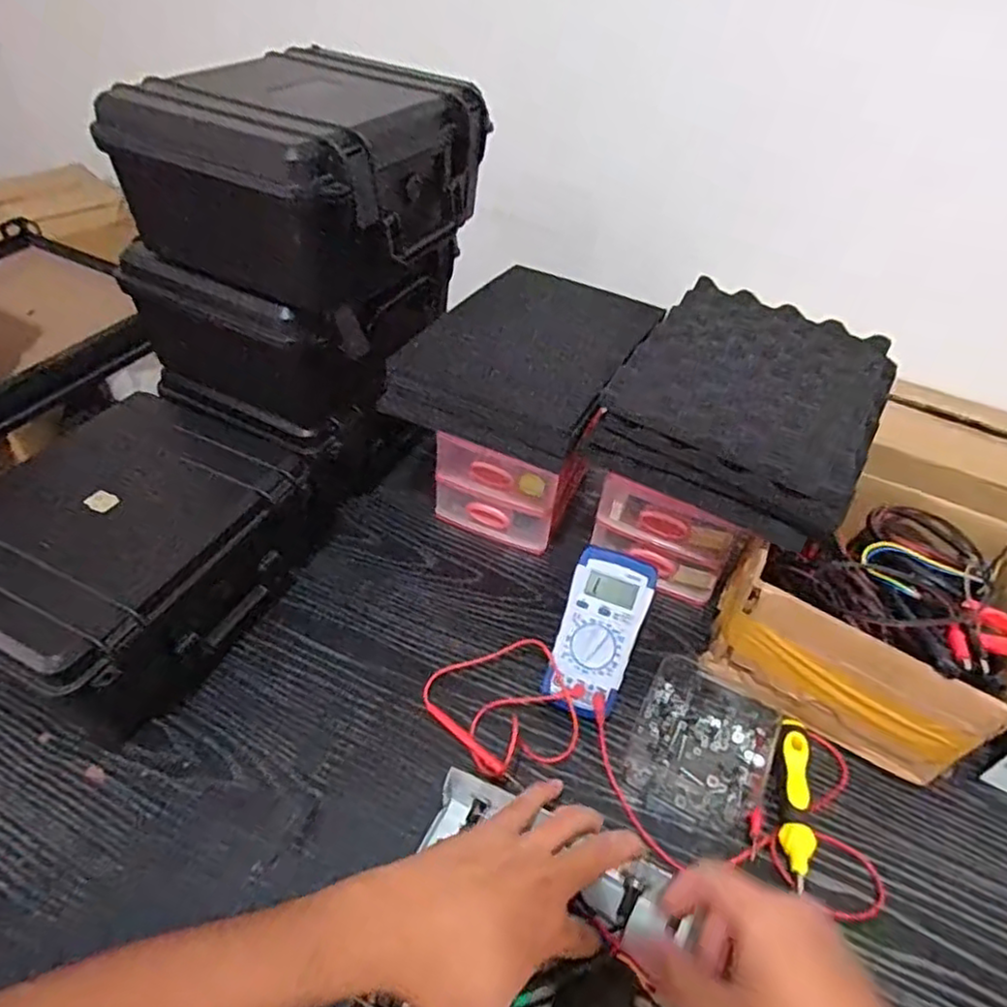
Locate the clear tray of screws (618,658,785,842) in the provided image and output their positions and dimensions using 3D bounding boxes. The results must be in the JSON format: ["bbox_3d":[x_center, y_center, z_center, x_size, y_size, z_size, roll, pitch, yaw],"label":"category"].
[{"bbox_3d":[0.168,0.196,0.548,0.107,0.021,0.133,23,48,17],"label":"clear tray of screws"}]

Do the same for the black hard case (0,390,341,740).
[{"bbox_3d":[-0.320,0.043,0.583,0.206,0.118,0.263,22,48,16],"label":"black hard case"}]

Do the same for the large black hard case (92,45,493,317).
[{"bbox_3d":[-0.167,-0.287,0.582,0.220,0.141,0.224,22,48,16],"label":"large black hard case"}]

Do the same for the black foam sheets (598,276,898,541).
[{"bbox_3d":[0.223,-0.102,0.580,0.206,0.037,0.285,27,49,20],"label":"black foam sheets"}]

